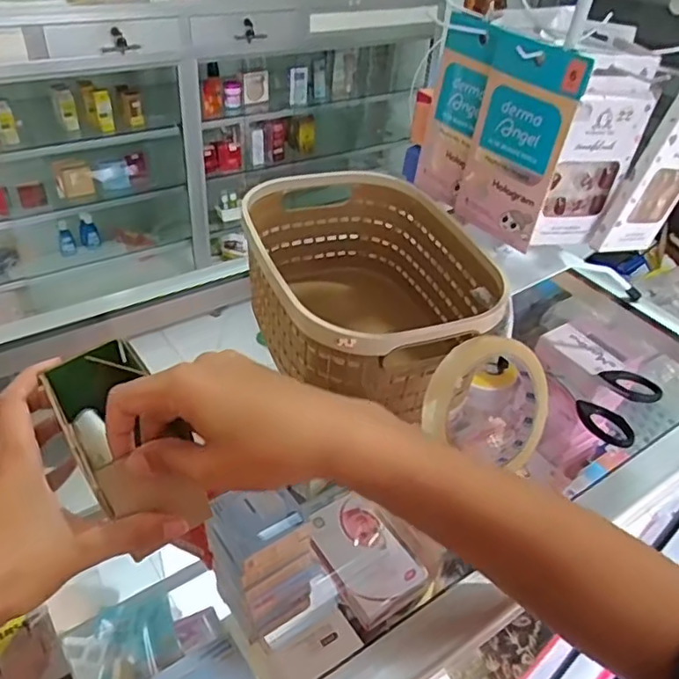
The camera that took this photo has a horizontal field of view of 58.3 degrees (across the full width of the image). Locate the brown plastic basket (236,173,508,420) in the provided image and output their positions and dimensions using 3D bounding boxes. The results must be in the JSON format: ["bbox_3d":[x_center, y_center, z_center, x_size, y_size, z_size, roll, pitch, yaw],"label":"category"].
[{"bbox_3d":[0.017,-0.036,0.480,0.151,0.108,0.213,-9,42,-18],"label":"brown plastic basket"}]

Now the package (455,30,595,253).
[{"bbox_3d":[0.130,-0.145,0.452,0.012,0.137,0.077,-21,47,-30],"label":"package"}]

